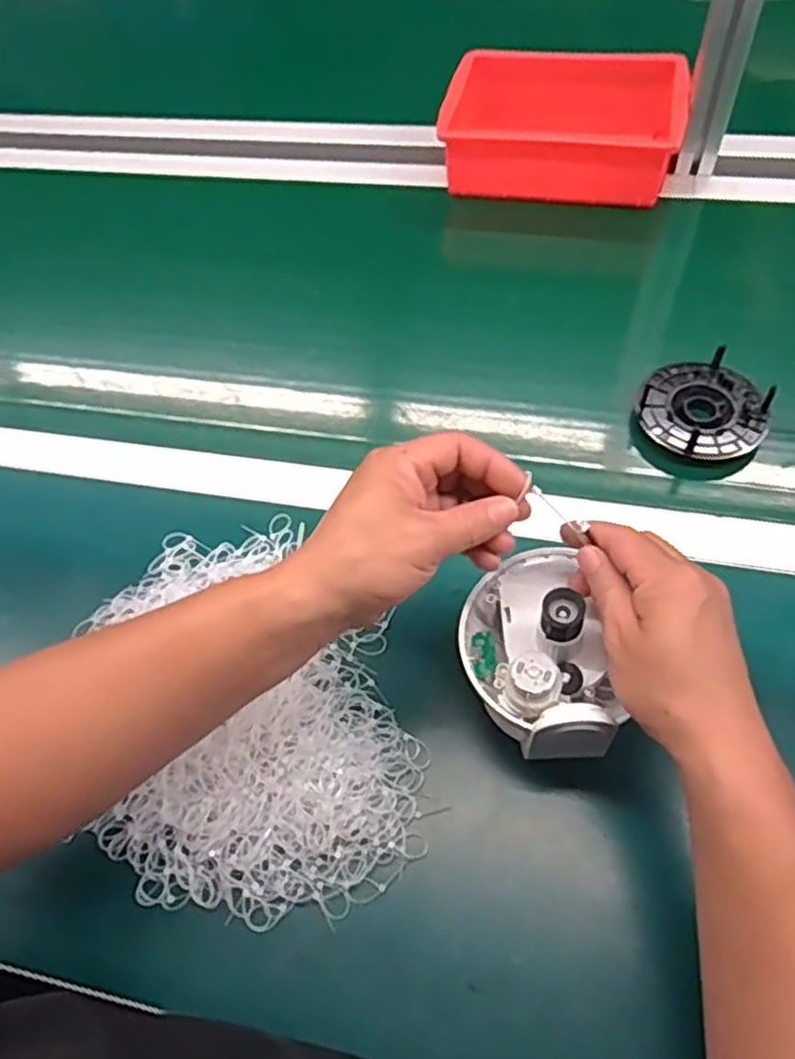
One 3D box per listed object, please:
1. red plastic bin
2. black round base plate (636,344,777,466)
[{"bbox_3d":[0.178,-0.440,0.784,0.246,0.072,0.161,12,59,12],"label":"red plastic bin"},{"bbox_3d":[0.250,-0.102,0.585,0.096,0.027,0.099,-2,58,3],"label":"black round base plate"}]

